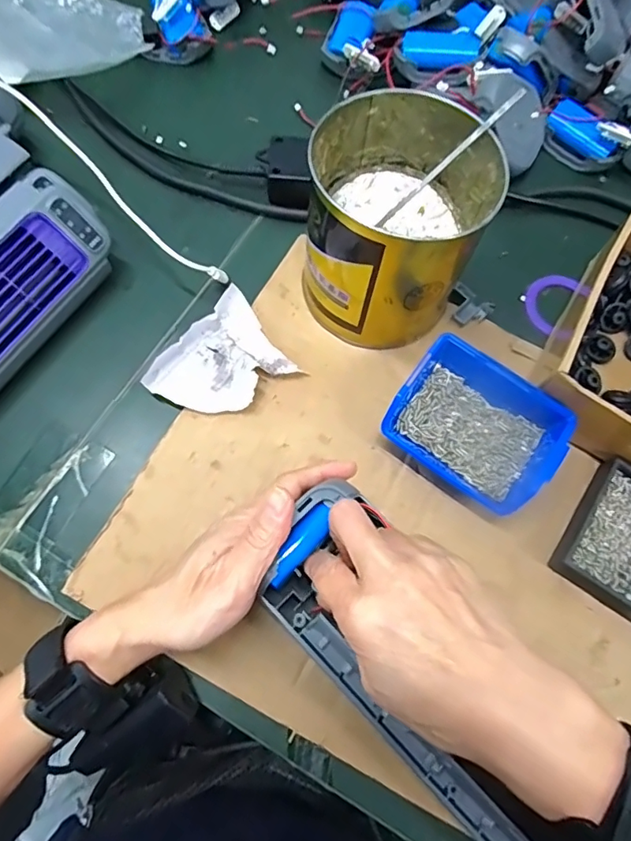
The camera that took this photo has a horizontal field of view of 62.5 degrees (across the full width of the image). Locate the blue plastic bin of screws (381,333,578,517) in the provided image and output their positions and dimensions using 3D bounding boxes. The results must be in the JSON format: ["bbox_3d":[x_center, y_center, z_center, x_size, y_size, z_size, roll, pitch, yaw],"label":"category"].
[{"bbox_3d":[0.112,0.004,0.366,0.109,0.041,0.081,36,73,8],"label":"blue plastic bin of screws"}]

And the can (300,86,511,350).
[{"bbox_3d":[0.053,-0.136,0.370,0.117,0.110,0.132,22,71,4],"label":"can"}]

